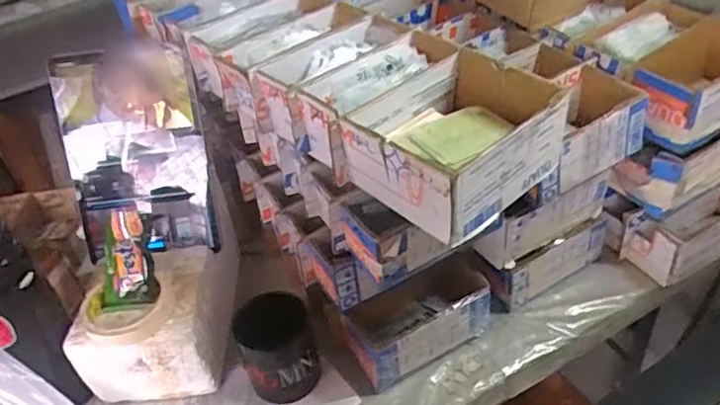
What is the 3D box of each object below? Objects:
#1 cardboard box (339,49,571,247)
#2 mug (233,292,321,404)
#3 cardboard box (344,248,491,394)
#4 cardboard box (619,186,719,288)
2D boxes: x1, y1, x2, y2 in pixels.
[{"bbox_3d":[0.085,-0.053,0.551,0.165,0.085,0.130,-33,47,-27],"label":"cardboard box"},{"bbox_3d":[-0.090,0.154,0.667,0.077,0.113,0.082,-16,41,-10],"label":"mug"},{"bbox_3d":[0.064,0.132,0.696,0.172,0.073,0.086,-22,42,-16],"label":"cardboard box"},{"bbox_3d":[0.405,0.034,0.748,0.165,0.080,0.070,-21,42,-16],"label":"cardboard box"}]

